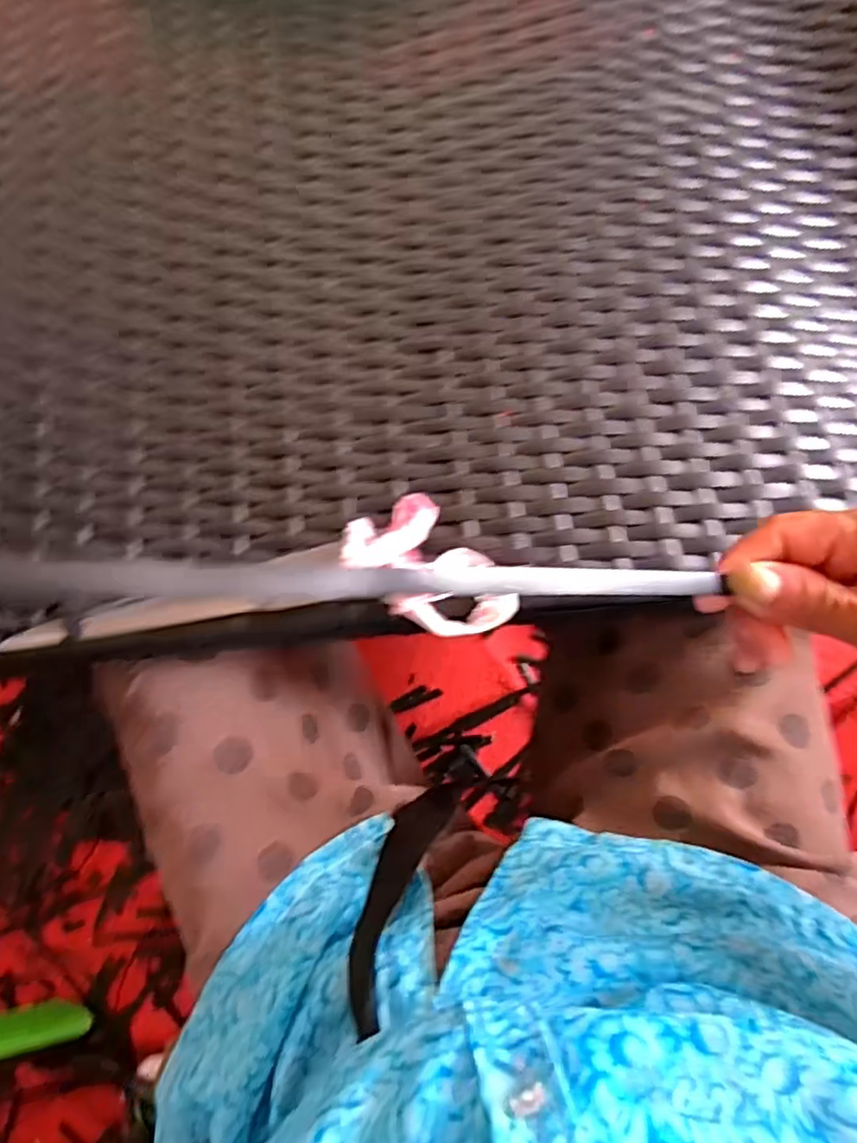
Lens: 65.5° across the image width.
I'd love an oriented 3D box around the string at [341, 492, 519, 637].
[{"bbox_3d":[0.001,0.001,0.334,0.052,0.043,0.083,-43,80,0],"label":"string"}]

